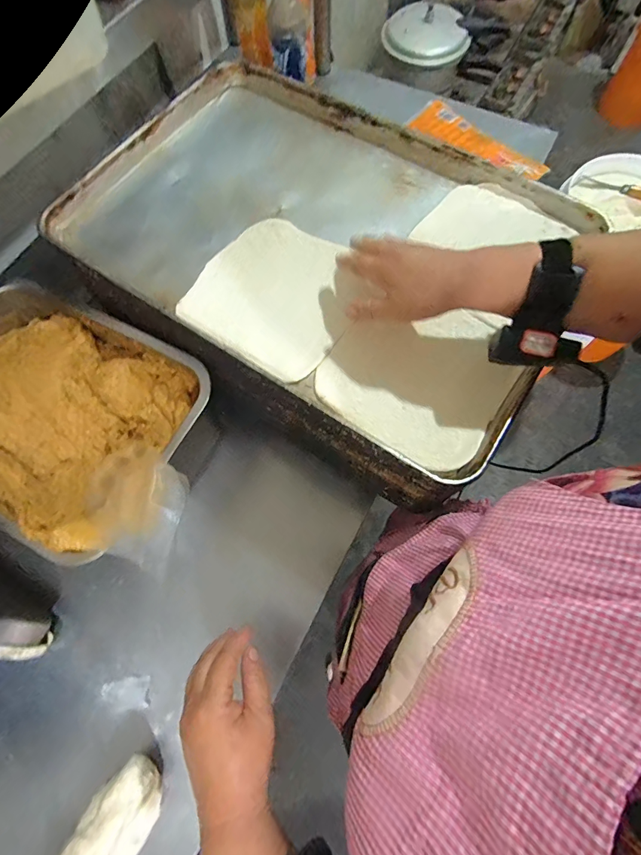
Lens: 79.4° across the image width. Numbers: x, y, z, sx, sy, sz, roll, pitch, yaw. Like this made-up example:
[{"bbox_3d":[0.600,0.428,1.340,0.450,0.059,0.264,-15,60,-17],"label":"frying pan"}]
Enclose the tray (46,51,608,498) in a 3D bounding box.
[{"bbox_3d":[-0.013,-0.230,0.476,0.586,0.066,0.424,32,74,12],"label":"tray"}]

